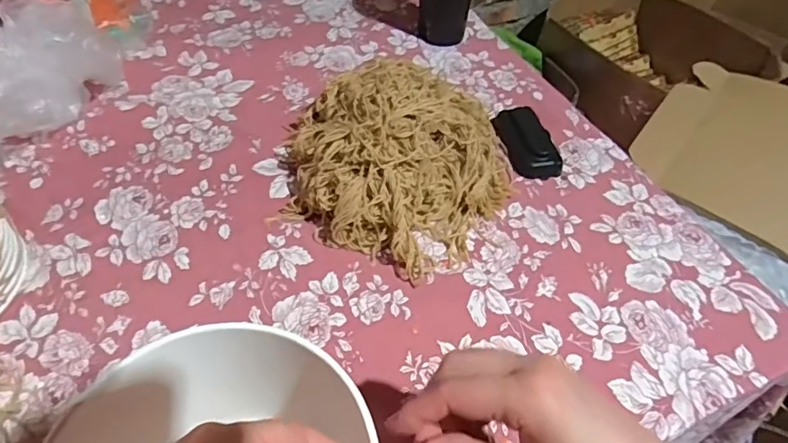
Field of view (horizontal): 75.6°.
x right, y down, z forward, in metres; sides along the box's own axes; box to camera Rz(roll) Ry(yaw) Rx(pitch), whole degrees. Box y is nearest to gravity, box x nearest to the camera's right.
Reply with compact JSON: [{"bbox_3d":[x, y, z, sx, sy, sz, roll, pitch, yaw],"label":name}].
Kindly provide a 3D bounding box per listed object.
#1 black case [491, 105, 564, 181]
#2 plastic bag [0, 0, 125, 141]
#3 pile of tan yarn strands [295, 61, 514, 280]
[{"bbox_3d":[0.156,-0.094,0.592,0.052,0.022,0.103,-9,51,-10],"label":"black case"},{"bbox_3d":[-0.410,-0.189,0.585,0.178,0.118,0.181,-27,56,-22],"label":"plastic bag"},{"bbox_3d":[0.006,-0.072,0.521,0.224,0.093,0.225,1,50,-1],"label":"pile of tan yarn strands"}]

